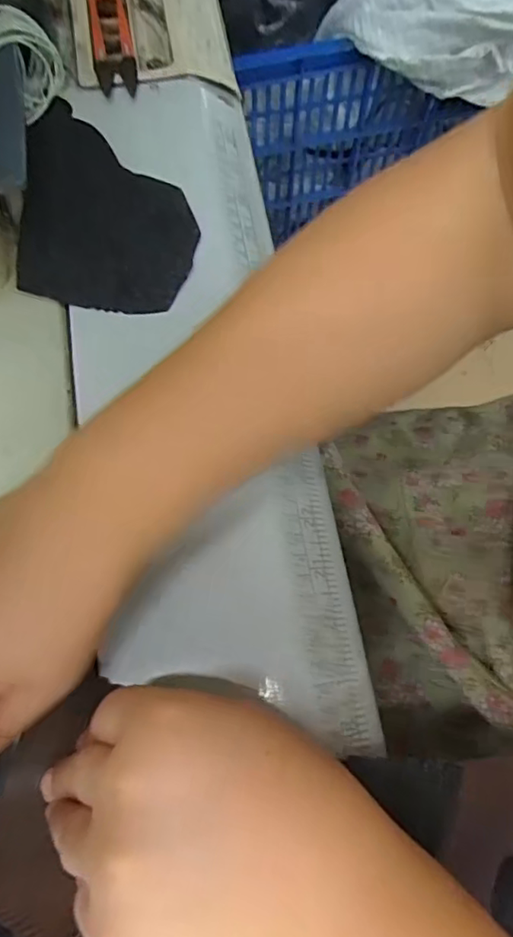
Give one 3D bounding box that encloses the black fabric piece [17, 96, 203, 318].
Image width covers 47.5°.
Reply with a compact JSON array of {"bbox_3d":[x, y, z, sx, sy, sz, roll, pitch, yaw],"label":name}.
[{"bbox_3d":[-0.086,-0.155,0.334,0.096,0.010,0.139,-3,71,-1],"label":"black fabric piece"}]

